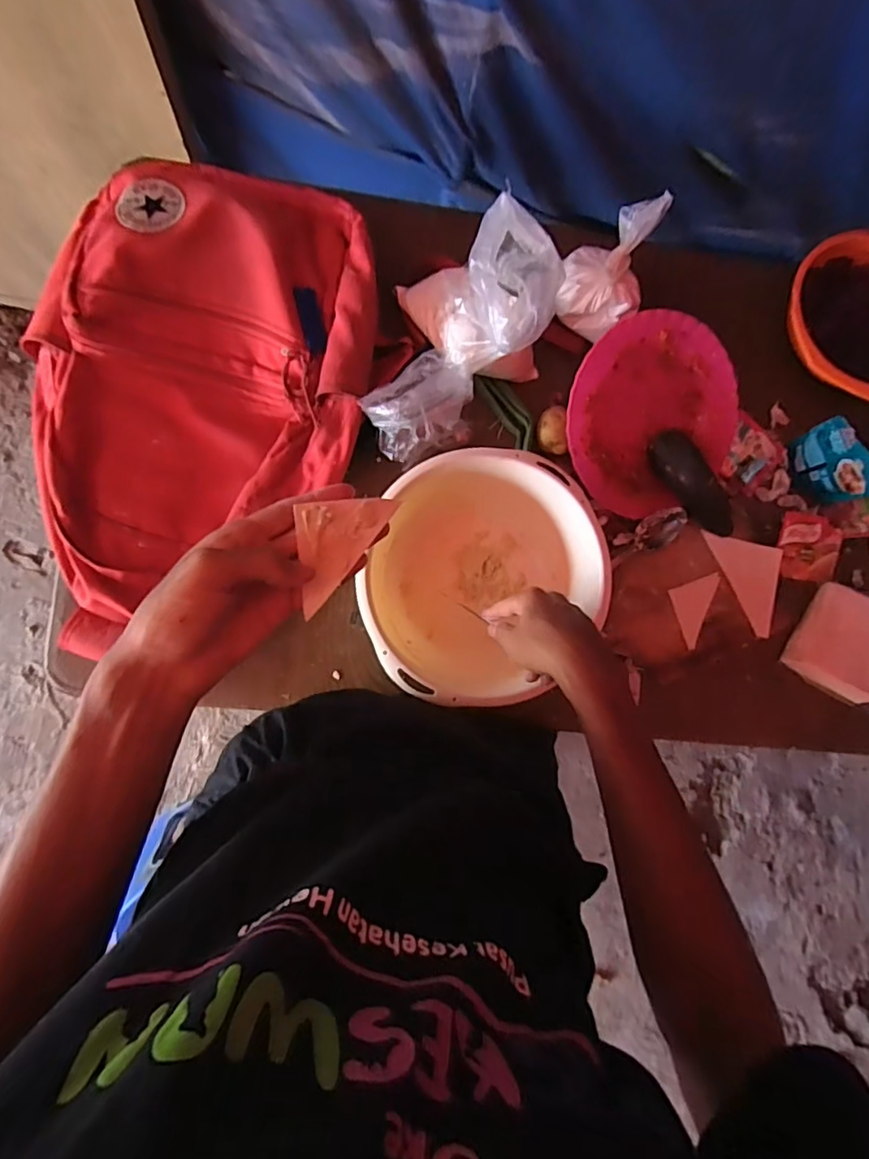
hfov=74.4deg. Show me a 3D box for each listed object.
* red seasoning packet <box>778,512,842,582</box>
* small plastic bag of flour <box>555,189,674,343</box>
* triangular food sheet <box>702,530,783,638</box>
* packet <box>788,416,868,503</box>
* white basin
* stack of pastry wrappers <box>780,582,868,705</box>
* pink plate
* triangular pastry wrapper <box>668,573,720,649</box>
[{"bbox_3d":[0.450,-0.041,0.684,0.073,0.010,0.081,7,85,-6],"label":"red seasoning packet"},{"bbox_3d":[0.189,-0.329,0.605,0.091,0.117,0.098,32,83,-4],"label":"small plastic bag of flour"},{"bbox_3d":[0.378,-0.006,0.671,0.070,0.006,0.132,-28,90,-8],"label":"triangular food sheet"},{"bbox_3d":[0.452,-0.130,0.644,0.013,0.087,0.091,-28,90,-8],"label":"packet"},{"bbox_3d":[0.049,0.001,0.604,0.230,0.113,0.252,1,86,-7],"label":"white basin"},{"bbox_3d":[0.494,0.076,0.677,0.117,0.034,0.123,28,83,-4],"label":"stack of pastry wrappers"},{"bbox_3d":[0.242,-0.189,0.652,0.209,0.037,0.204,-5,106,-16],"label":"pink plate"},{"bbox_3d":[0.312,0.036,0.666,0.061,0.005,0.071,-18,88,-8],"label":"triangular pastry wrapper"}]

